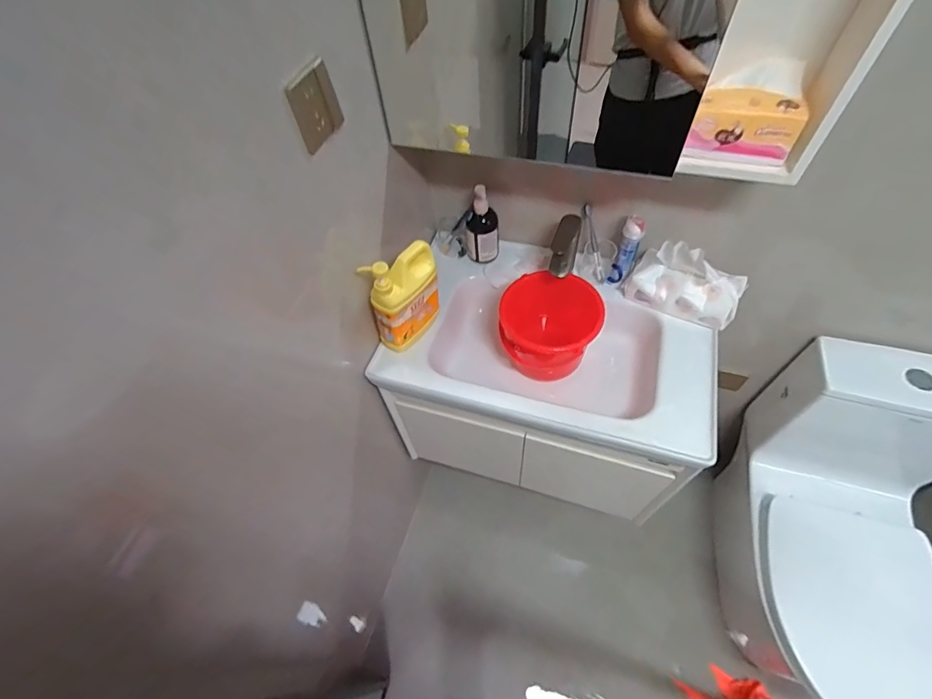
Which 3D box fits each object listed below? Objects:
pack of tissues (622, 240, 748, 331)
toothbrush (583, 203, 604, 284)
[{"bbox_3d":[0.460,-0.148,0.903,0.214,0.139,0.100,24,61,19],"label":"pack of tissues"},{"bbox_3d":[0.290,-0.238,0.988,0.013,0.181,0.022,-22,20,-10],"label":"toothbrush"}]

